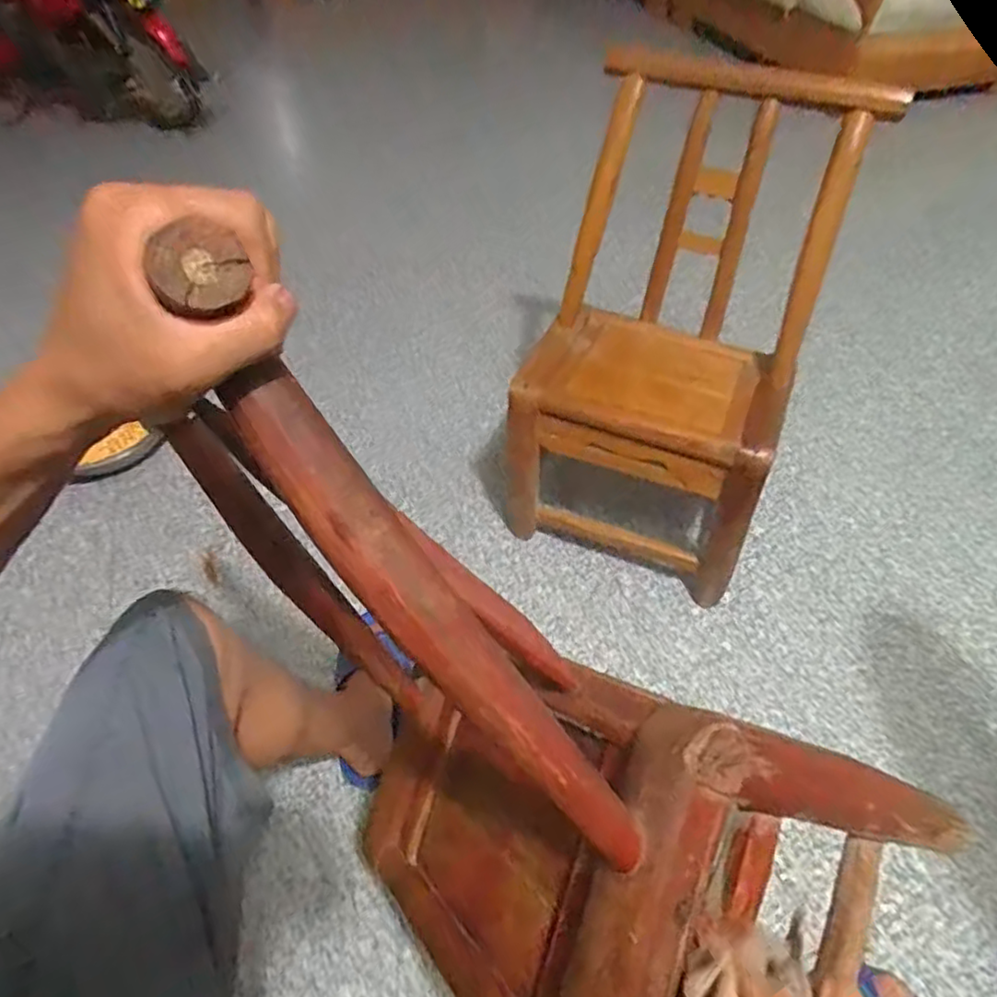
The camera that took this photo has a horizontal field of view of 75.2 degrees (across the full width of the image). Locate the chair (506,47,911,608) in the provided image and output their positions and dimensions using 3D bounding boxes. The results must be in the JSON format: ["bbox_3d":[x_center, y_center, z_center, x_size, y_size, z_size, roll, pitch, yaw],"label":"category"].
[{"bbox_3d":[0.251,-0.214,0.937,0.357,0.606,0.405,22,56,18],"label":"chair"}]

